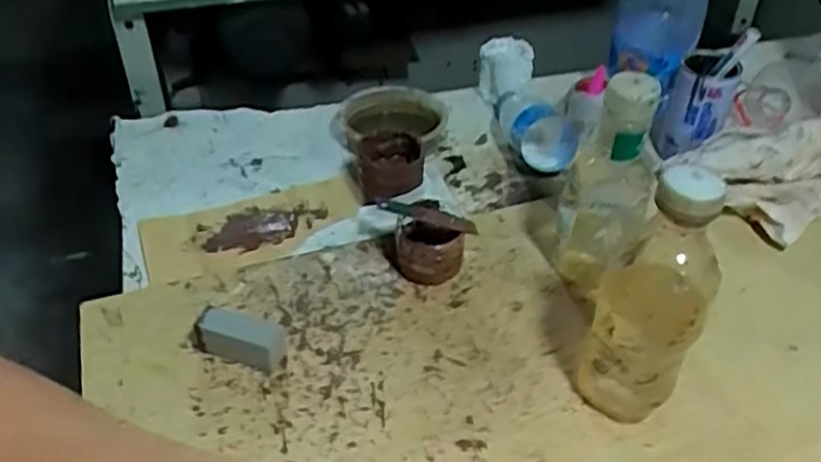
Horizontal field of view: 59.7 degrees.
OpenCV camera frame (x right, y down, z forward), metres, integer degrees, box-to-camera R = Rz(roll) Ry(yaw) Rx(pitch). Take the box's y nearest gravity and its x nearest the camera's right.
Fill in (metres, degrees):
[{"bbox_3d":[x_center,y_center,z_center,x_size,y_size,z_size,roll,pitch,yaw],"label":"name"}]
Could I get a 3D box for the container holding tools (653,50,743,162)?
[{"bbox_3d":[0.313,-0.142,0.787,0.072,0.094,0.069,14,42,15],"label":"container holding tools"}]

